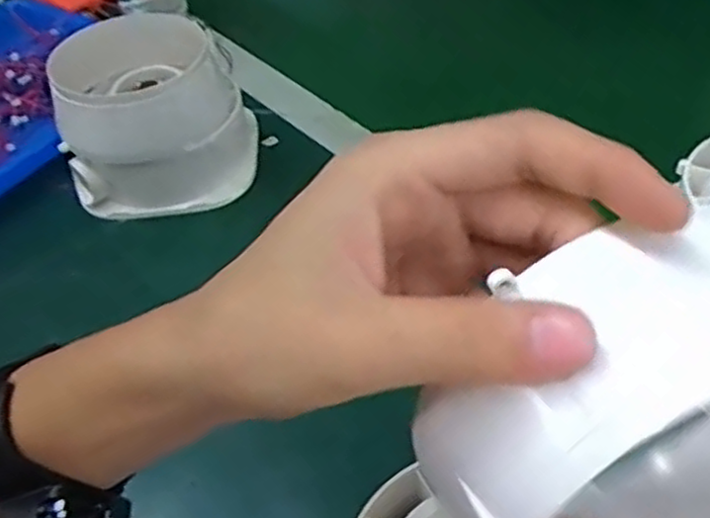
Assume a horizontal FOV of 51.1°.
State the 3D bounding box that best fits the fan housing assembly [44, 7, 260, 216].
[{"bbox_3d":[-0.155,-0.111,0.572,0.136,0.098,0.121,-16,46,-9],"label":"fan housing assembly"}]

